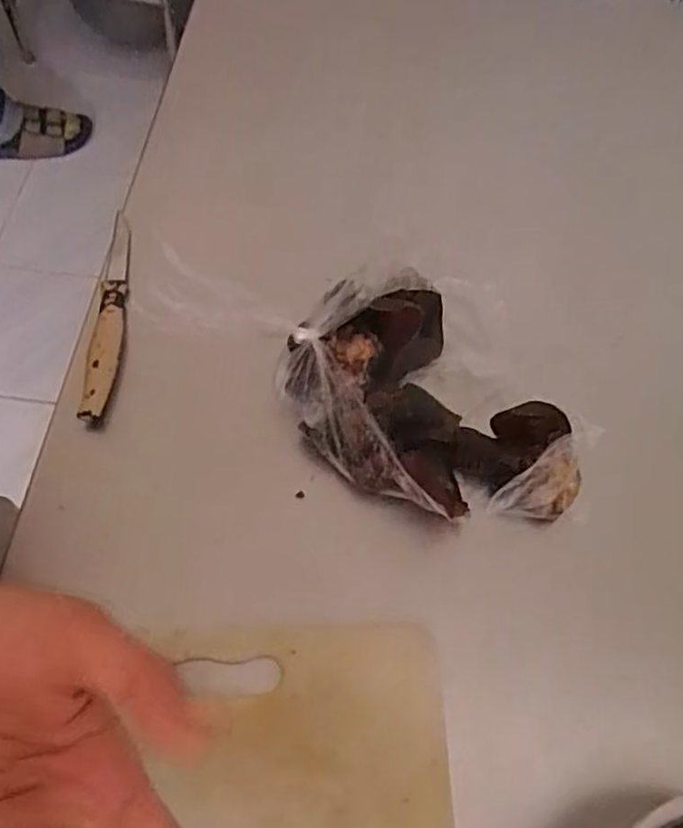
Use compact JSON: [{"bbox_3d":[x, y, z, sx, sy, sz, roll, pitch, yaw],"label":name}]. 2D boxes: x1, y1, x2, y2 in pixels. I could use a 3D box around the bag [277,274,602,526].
[{"bbox_3d":[0.047,-0.009,0.376,0.141,0.060,0.160,-18,65,-12],"label":"bag"}]

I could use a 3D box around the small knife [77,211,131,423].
[{"bbox_3d":[-0.142,-0.061,0.424,0.018,0.015,0.149,-1,62,-4],"label":"small knife"}]

